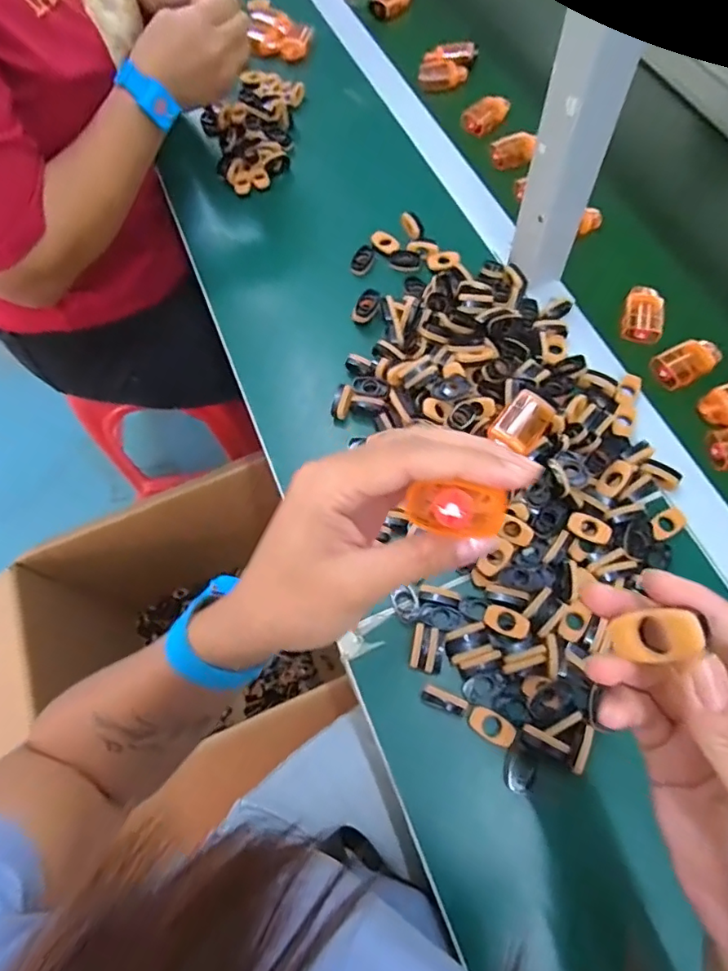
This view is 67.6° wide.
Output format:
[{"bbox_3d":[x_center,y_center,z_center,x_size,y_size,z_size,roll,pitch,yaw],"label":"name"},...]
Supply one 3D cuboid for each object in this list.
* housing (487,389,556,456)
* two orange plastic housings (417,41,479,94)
[{"bbox_3d":[0.129,-0.047,0.449,0.036,0.029,0.051,38,74,16],"label":"housing"},{"bbox_3d":[0.109,-0.543,0.705,0.068,0.023,0.062,9,69,6],"label":"two orange plastic housings"}]

